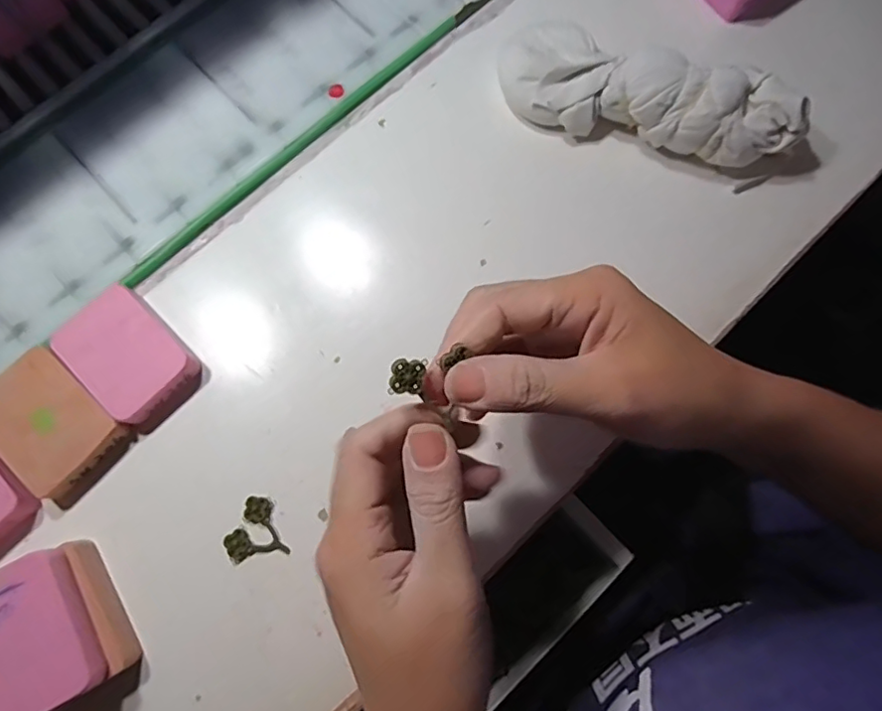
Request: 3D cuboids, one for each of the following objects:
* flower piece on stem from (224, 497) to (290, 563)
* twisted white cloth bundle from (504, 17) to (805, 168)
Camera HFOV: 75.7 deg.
[{"bbox_3d":[-0.101,0.095,0.304,0.028,0.005,0.033,-24,79,-5],"label":"flower piece on stem"},{"bbox_3d":[0.125,-0.159,0.343,0.179,0.044,0.063,19,78,4],"label":"twisted white cloth bundle"}]

